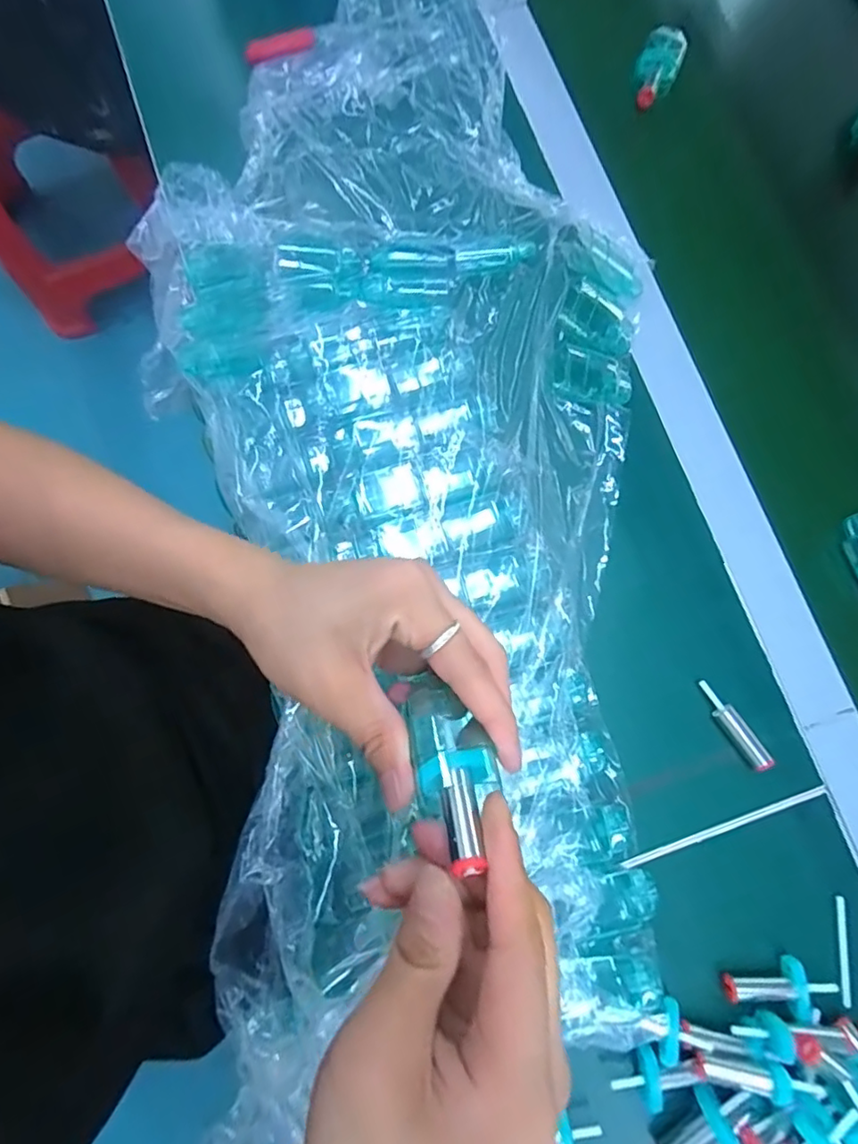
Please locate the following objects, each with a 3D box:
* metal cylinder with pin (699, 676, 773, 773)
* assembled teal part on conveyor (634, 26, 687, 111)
[{"bbox_3d":[0.199,0.102,0.367,0.014,0.012,0.067,-35,82,-7],"label":"metal cylinder with pin"},{"bbox_3d":[0.194,-0.427,0.478,0.035,0.017,0.075,23,80,3],"label":"assembled teal part on conveyor"}]

